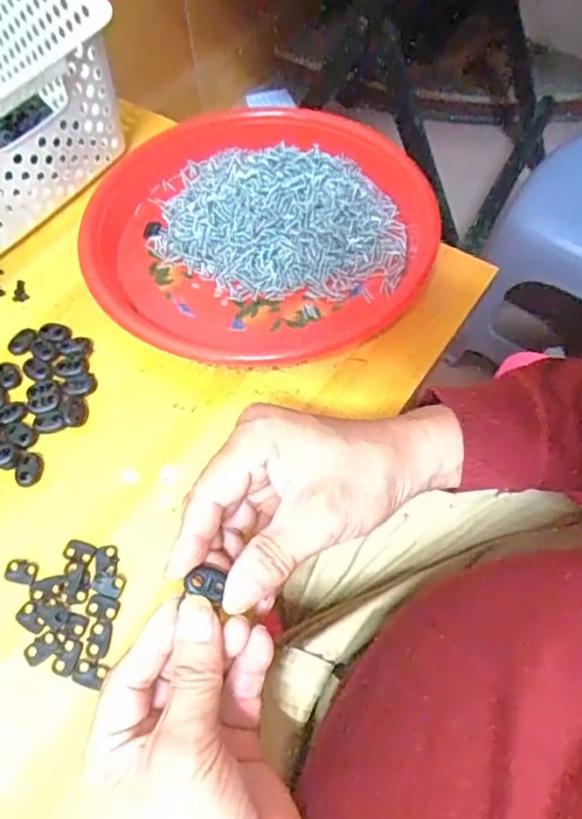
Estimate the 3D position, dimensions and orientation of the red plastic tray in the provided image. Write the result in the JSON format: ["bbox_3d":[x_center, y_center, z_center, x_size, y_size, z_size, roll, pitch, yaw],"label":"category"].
[{"bbox_3d":[-0.028,-0.136,0.436,0.244,0.042,0.244,22,64,13],"label":"red plastic tray"}]

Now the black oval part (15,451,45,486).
[{"bbox_3d":[-0.160,0.036,0.363,0.014,0.004,0.021,12,62,8],"label":"black oval part"}]

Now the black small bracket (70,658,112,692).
[{"bbox_3d":[-0.104,0.136,0.306,0.018,0.004,0.013,17,63,10],"label":"black small bracket"}]

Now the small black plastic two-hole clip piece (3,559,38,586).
[{"bbox_3d":[-0.152,0.091,0.333,0.018,0.004,0.013,14,62,9],"label":"small black plastic two-hole clip piece"}]

